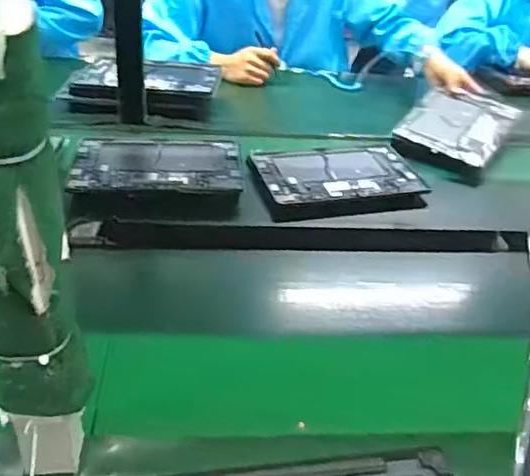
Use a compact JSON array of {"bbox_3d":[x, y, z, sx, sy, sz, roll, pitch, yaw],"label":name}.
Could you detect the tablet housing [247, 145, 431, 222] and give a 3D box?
[{"bbox_3d":[0.110,-0.096,0.943,0.263,0.028,0.174,-5,37,-15],"label":"tablet housing"}]

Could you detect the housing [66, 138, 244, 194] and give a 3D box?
[{"bbox_3d":[-0.164,-0.116,0.916,0.249,0.018,0.172,0,36,-7],"label":"housing"}]

